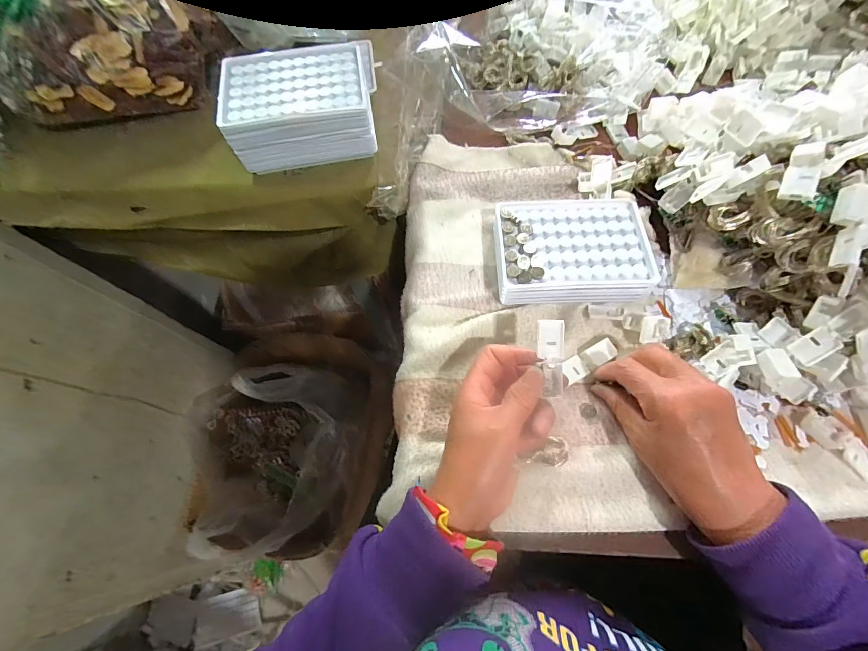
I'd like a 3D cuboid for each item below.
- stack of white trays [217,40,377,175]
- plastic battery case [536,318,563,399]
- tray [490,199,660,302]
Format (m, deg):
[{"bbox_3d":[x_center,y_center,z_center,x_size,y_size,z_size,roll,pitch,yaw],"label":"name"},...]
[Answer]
[{"bbox_3d":[-0.127,-0.213,0.374,0.135,0.059,0.101,-7,67,0],"label":"stack of white trays"},{"bbox_3d":[0.084,0.024,0.270,0.020,0.013,0.055,-6,99,0],"label":"plastic battery case"},{"bbox_3d":[0.123,-0.069,0.348,0.132,0.033,0.102,-2,68,2],"label":"tray"}]

